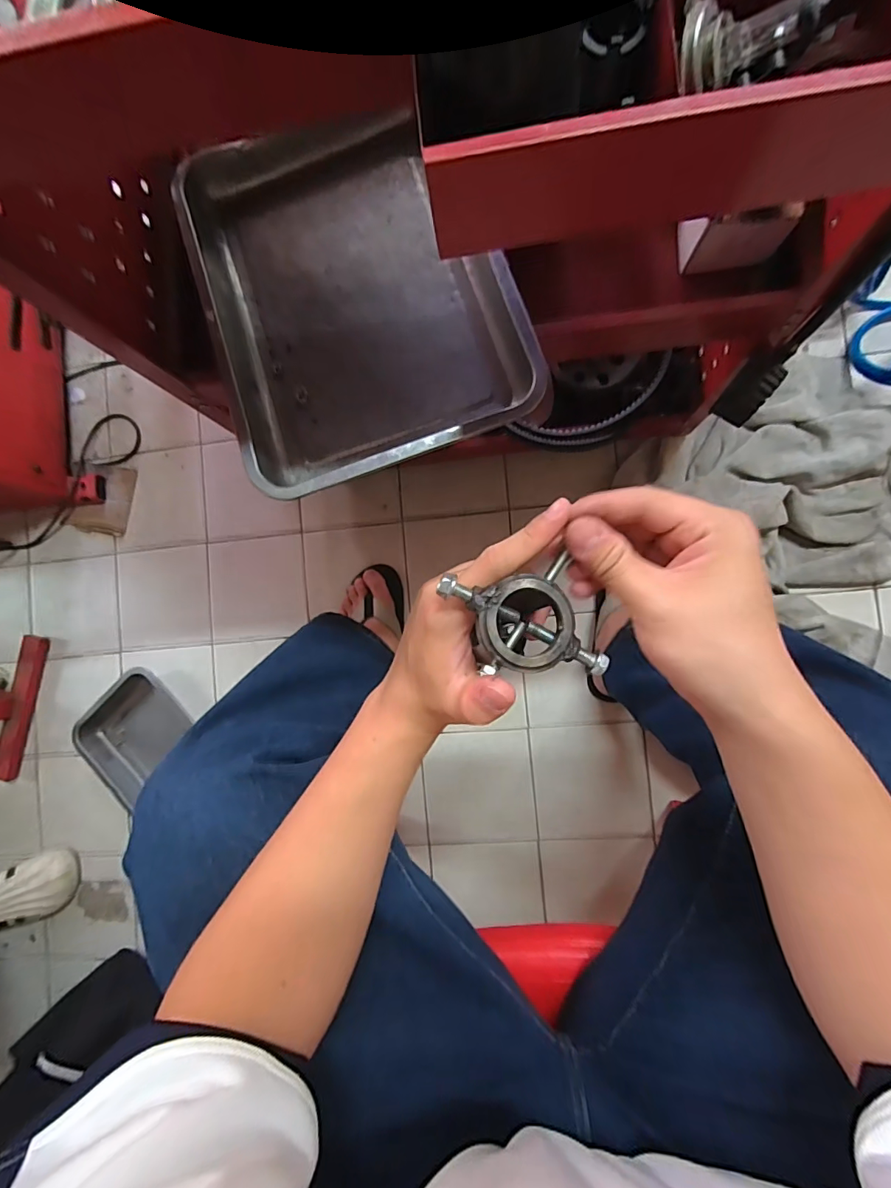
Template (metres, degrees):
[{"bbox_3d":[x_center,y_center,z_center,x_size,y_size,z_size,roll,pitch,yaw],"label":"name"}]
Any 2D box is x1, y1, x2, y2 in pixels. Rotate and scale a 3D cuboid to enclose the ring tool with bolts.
[{"bbox_3d":[0.041,0.015,0.248,0.070,0.027,0.063,-13,88,7],"label":"ring tool with bolts"}]

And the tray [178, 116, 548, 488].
[{"bbox_3d":[-0.094,-0.304,0.481,0.282,0.067,0.376,-19,87,6],"label":"tray"}]

